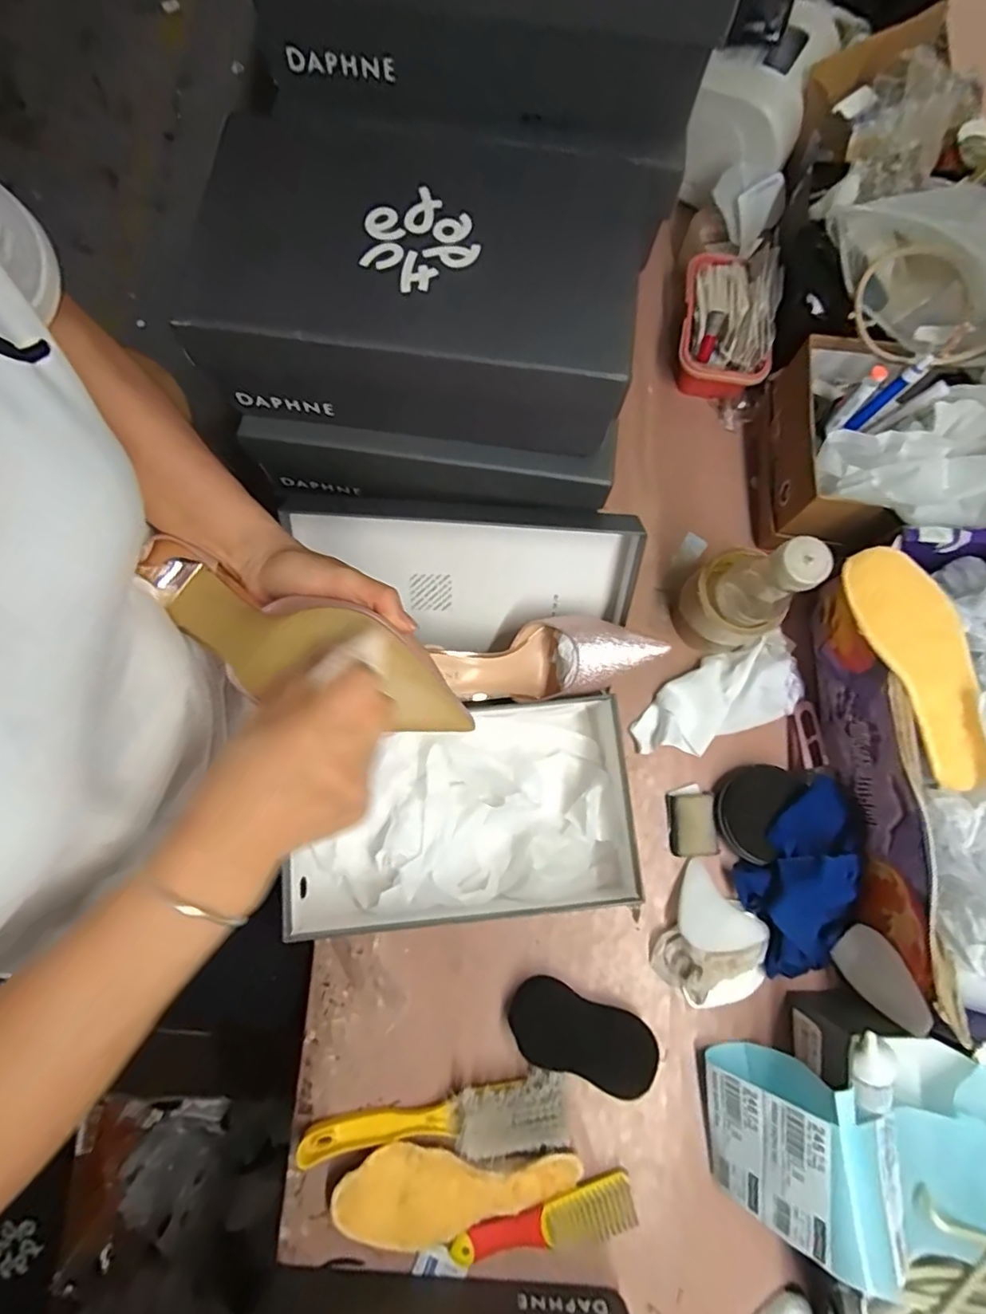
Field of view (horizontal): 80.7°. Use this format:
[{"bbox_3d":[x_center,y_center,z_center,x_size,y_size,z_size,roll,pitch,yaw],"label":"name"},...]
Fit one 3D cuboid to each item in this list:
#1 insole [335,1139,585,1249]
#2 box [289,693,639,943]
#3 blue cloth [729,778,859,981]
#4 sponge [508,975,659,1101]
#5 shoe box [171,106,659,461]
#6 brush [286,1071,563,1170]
[{"bbox_3d":[-0.030,0.456,0.489,0.199,0.019,0.071,3,77,0],"label":"insole"},{"bbox_3d":[-0.026,0.144,0.536,0.296,0.077,0.196,-2,77,-1],"label":"box"},{"bbox_3d":[0.278,0.200,0.527,0.089,0.057,0.180,6,77,1],"label":"blue cloth"},{"bbox_3d":[0.079,0.340,0.519,0.126,0.034,0.060,21,78,4],"label":"sponge"},{"bbox_3d":[-0.045,-0.277,0.438,0.296,0.103,0.201,6,77,1],"label":"shoe box"},{"bbox_3d":[-0.049,0.408,0.496,0.225,0.030,0.058,-10,77,-3],"label":"brush"}]

